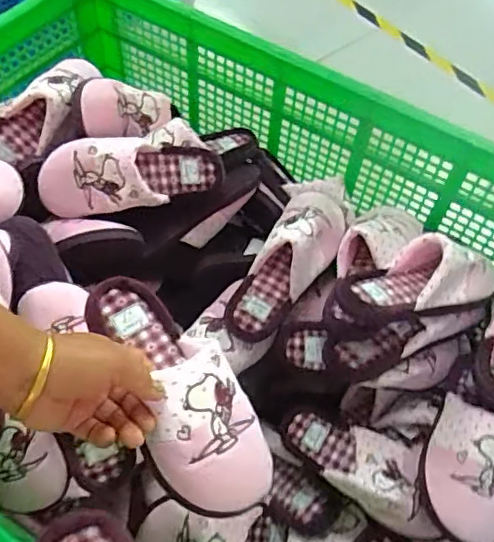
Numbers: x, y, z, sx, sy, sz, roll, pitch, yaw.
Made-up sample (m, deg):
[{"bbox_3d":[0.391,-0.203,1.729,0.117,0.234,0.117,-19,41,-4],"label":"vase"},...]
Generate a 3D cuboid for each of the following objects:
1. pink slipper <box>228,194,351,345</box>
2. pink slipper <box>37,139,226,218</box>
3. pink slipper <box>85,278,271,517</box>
[{"bbox_3d":[0.057,-0.020,0.786,0.096,0.087,0.261,32,80,16],"label":"pink slipper"},{"bbox_3d":[-0.153,-0.132,0.758,0.247,0.065,0.100,-8,95,-13],"label":"pink slipper"},{"bbox_3d":[-0.062,0.101,0.514,0.103,0.062,0.239,-26,69,-19],"label":"pink slipper"}]

